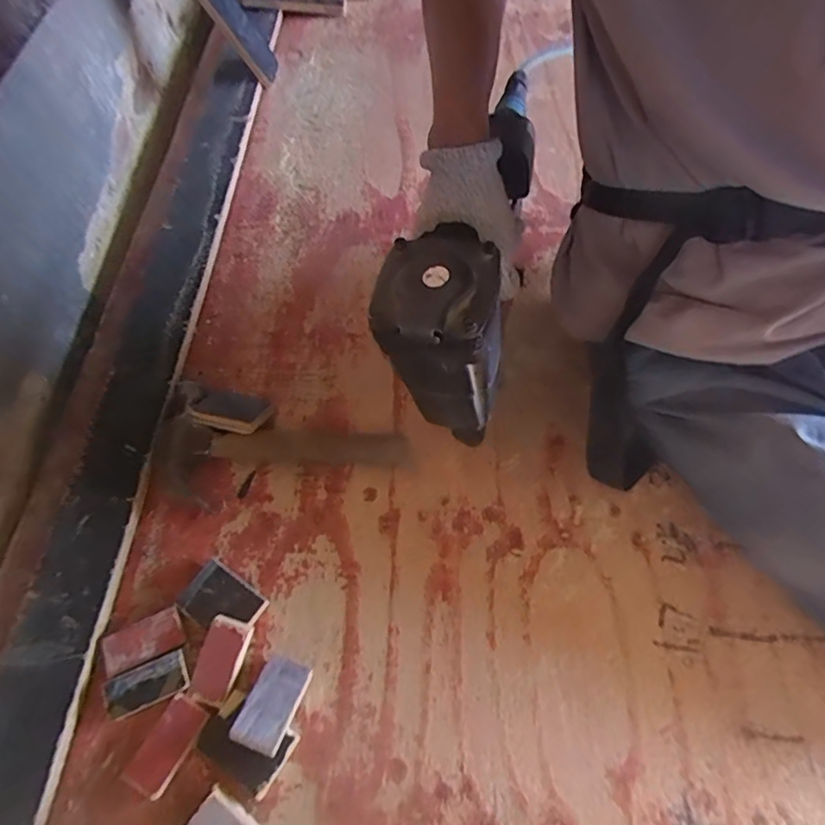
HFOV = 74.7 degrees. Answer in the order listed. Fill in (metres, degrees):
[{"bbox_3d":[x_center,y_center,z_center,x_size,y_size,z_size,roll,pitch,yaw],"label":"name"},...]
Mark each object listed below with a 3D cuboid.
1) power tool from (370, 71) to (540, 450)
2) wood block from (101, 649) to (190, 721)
[{"bbox_3d":[0.047,-0.149,0.441,0.085,0.142,0.328,11,63,6],"label":"power tool"},{"bbox_3d":[-0.212,0.216,0.429,0.062,0.006,0.030,-21,64,-10],"label":"wood block"}]

